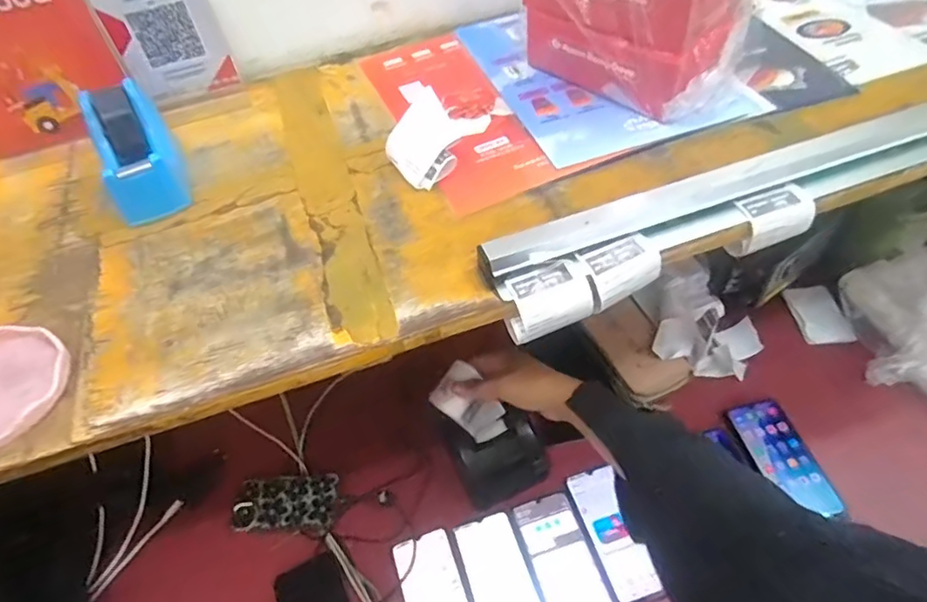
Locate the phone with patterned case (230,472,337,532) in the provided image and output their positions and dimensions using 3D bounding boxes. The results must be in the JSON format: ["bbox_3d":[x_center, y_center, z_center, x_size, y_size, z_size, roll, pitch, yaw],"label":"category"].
[{"bbox_3d":[-0.235,0.265,0.769,0.132,0.008,0.068,-5,49,3],"label":"phone with patterned case"}]

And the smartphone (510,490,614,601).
[{"bbox_3d":[0.120,0.313,0.689,0.076,0.016,0.168,-17,50,-8],"label":"smartphone"}]

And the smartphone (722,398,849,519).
[{"bbox_3d":[0.413,0.203,0.752,0.077,0.016,0.157,-14,50,-5],"label":"smartphone"}]

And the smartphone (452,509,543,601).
[{"bbox_3d":[0.044,0.330,0.681,0.075,0.009,0.160,-18,50,-8],"label":"smartphone"}]

